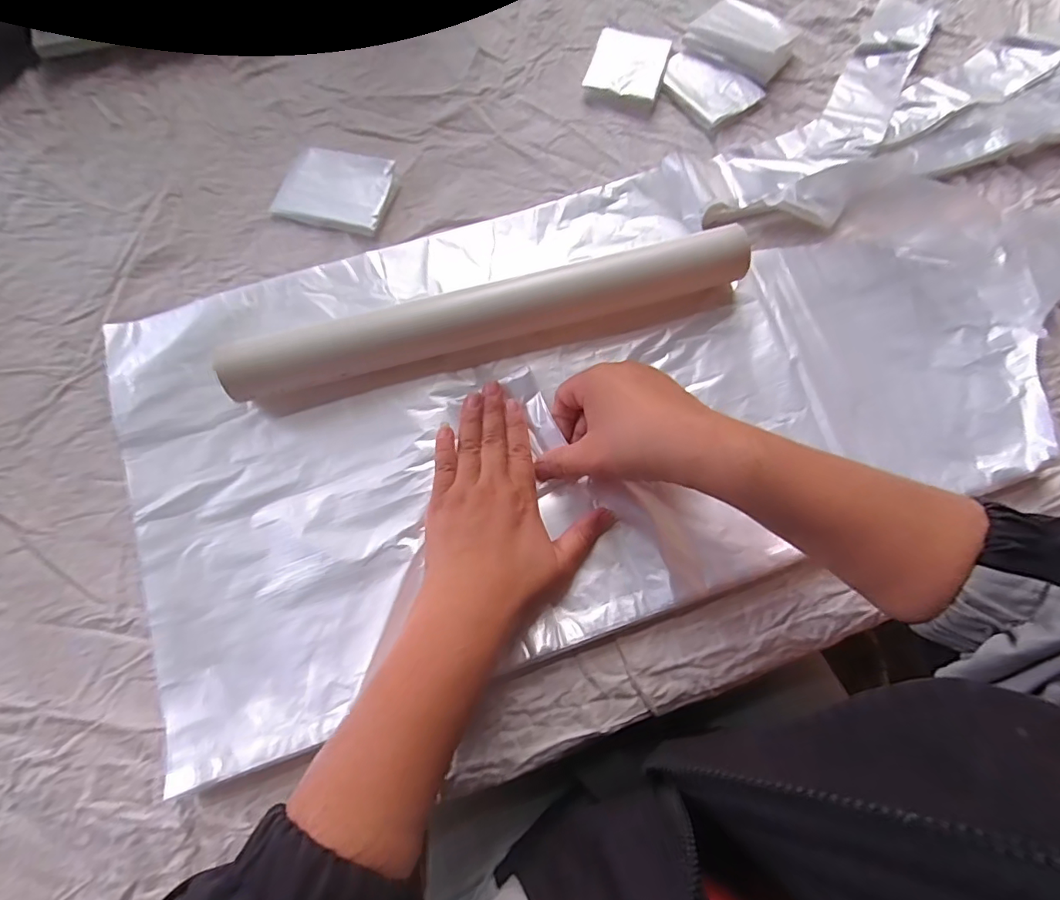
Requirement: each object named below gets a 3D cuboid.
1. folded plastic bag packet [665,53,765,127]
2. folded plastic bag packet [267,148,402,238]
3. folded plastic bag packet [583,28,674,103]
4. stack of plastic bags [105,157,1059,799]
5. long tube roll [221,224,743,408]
[{"bbox_3d":[0.156,-0.319,0.451,0.060,0.008,0.079,-35,77,-11],"label":"folded plastic bag packet"},{"bbox_3d":[-0.155,-0.208,0.414,0.086,0.013,0.064,13,74,3],"label":"folded plastic bag packet"},{"bbox_3d":[0.088,-0.344,0.458,0.064,0.009,0.081,16,74,4],"label":"folded plastic bag packet"},{"bbox_3d":[0.047,-0.043,0.360,0.617,0.021,0.310,-16,74,-5],"label":"stack of plastic bags"},{"bbox_3d":[-0.024,-0.096,0.360,0.355,0.035,0.036,-15,74,-5],"label":"long tube roll"}]

